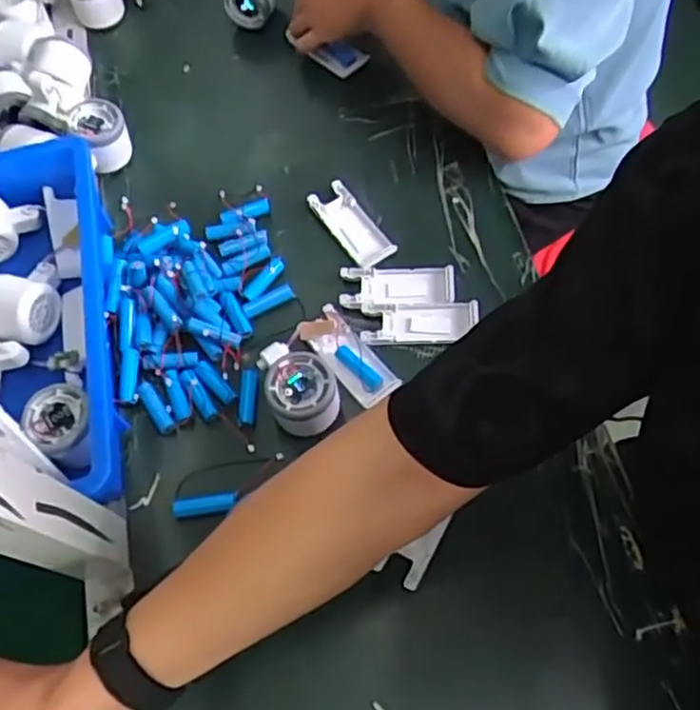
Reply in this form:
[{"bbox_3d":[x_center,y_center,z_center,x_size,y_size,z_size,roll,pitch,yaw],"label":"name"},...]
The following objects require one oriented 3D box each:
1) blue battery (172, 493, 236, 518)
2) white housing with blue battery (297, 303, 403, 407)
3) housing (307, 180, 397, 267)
[{"bbox_3d":[-0.118,0.123,0.550,0.051,0.017,0.013,-10,65,-1],"label":"blue battery"},{"bbox_3d":[-0.001,0.000,0.595,0.041,0.019,0.097,-37,68,-13],"label":"white housing with blue battery"},{"bbox_3d":[0.003,-0.130,0.668,0.042,0.014,0.099,-36,68,-12],"label":"housing"}]

